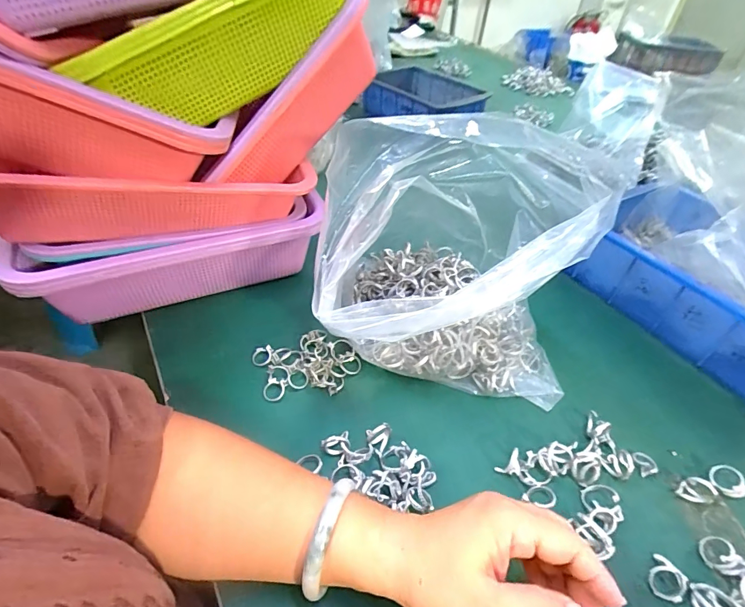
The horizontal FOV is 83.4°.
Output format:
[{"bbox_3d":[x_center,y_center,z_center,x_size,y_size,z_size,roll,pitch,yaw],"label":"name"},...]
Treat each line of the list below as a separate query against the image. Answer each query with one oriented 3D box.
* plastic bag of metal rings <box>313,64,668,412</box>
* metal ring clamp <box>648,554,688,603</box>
[{"bbox_3d":[0.071,-0.039,0.390,0.230,0.207,0.176,1,43,-4],"label":"plastic bag of metal rings"},{"bbox_3d":[0.204,0.190,0.290,0.019,0.017,0.027,-13,46,-19],"label":"metal ring clamp"}]

